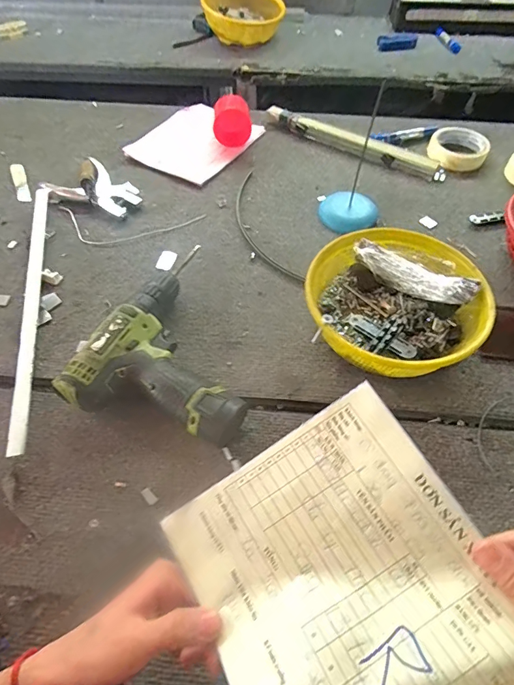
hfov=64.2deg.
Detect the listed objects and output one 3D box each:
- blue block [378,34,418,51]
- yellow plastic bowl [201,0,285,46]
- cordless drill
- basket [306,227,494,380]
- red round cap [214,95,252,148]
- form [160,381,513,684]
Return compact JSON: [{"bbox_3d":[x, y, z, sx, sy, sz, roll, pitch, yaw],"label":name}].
[{"bbox_3d":[0.414,-0.888,1.211,0.116,0.028,0.036,-9,56,-6],"label":"blue block"},{"bbox_3d":[-0.049,-1.006,1.260,0.244,0.113,0.190,-1,56,-1],"label":"yellow plastic bowl"},{"bbox_3d":[-0.076,-0.010,0.455,0.172,0.048,0.224,14,57,10],"label":"cordless drill"},{"bbox_3d":[0.152,-0.041,0.468,0.184,0.077,0.171,0,56,0],"label":"basket"},{"bbox_3d":[-0.044,-0.386,0.720,0.066,0.061,0.088,-4,56,-2],"label":"red round cap"},{"bbox_3d":[0.052,0.137,0.222,0.150,0.055,0.183,-26,58,-18],"label":"form"}]

